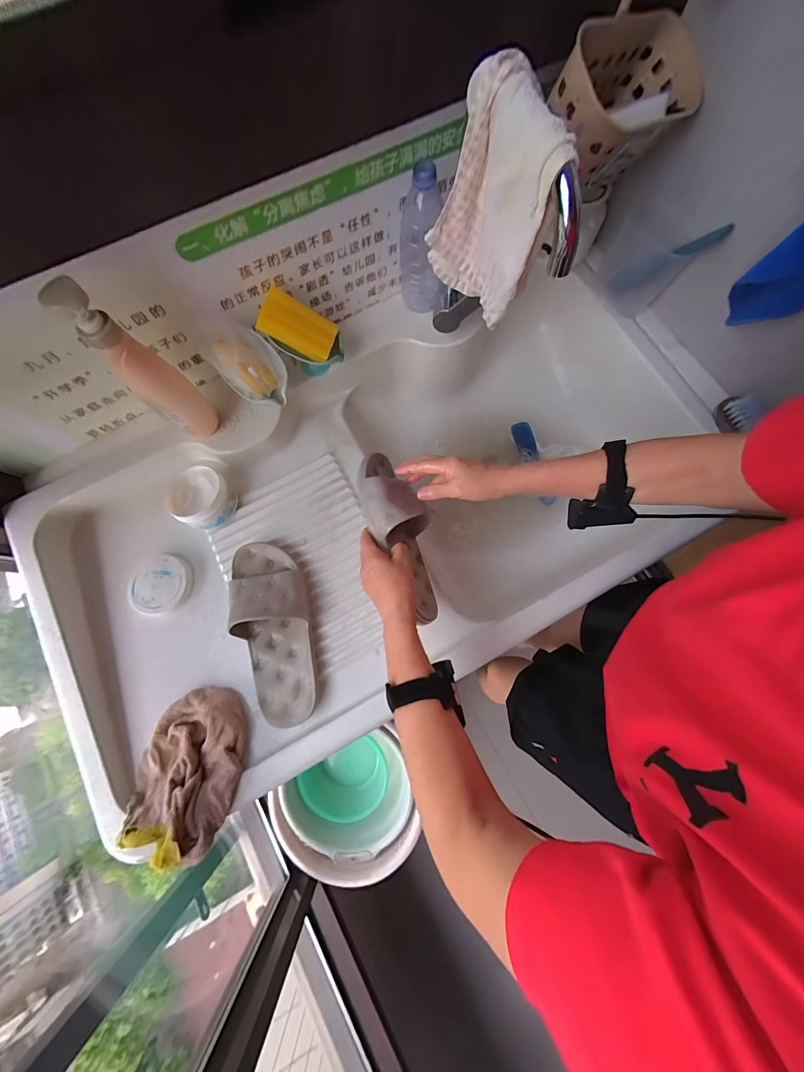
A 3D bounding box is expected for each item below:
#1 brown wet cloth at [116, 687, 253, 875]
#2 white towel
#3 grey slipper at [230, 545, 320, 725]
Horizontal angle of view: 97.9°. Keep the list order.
[{"bbox_3d":[-0.289,0.317,0.476,0.141,0.062,0.199,17,78,4],"label":"brown wet cloth"},{"bbox_3d":[0.101,-0.352,0.390,0.128,0.187,0.074,39,81,8],"label":"white towel"},{"bbox_3d":[-0.184,0.127,0.498,0.101,0.075,0.260,-18,78,-4],"label":"grey slipper"}]

